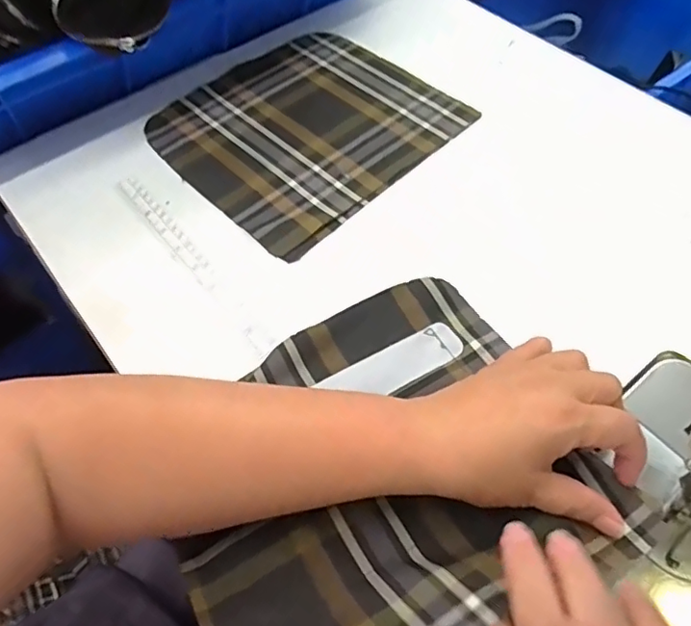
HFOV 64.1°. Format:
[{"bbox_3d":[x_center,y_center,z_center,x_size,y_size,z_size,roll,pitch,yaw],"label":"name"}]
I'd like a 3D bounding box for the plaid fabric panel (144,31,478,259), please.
[{"bbox_3d":[-0.042,-0.181,0.527,0.235,0.007,0.245,38,66,25],"label":"plaid fabric panel"}]

